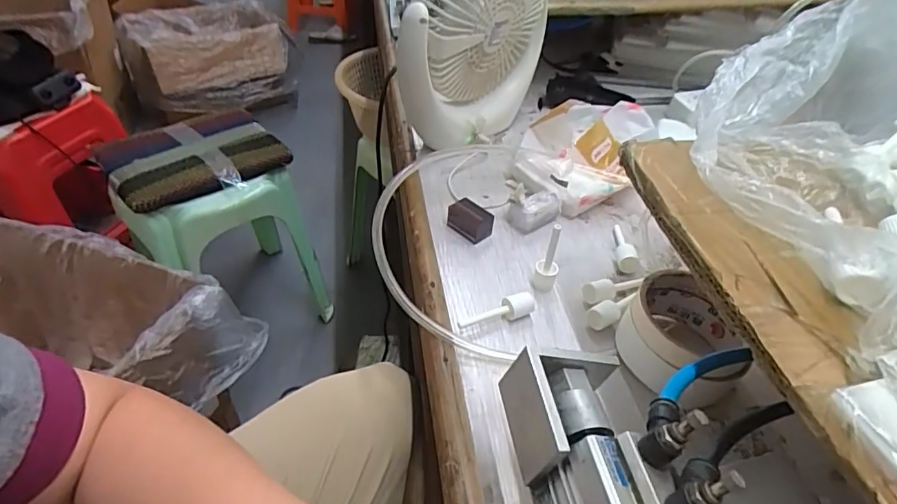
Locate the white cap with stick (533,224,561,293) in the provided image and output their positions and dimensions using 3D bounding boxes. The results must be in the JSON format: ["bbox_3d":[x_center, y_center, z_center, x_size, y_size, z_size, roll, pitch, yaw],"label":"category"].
[{"bbox_3d":[0.082,0.006,0.426,0.019,0.063,0.016,12,43,10],"label":"white cap with stick"}]

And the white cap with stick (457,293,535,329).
[{"bbox_3d":[0.038,0.048,0.411,0.064,0.017,0.013,-12,44,-16],"label":"white cap with stick"}]

